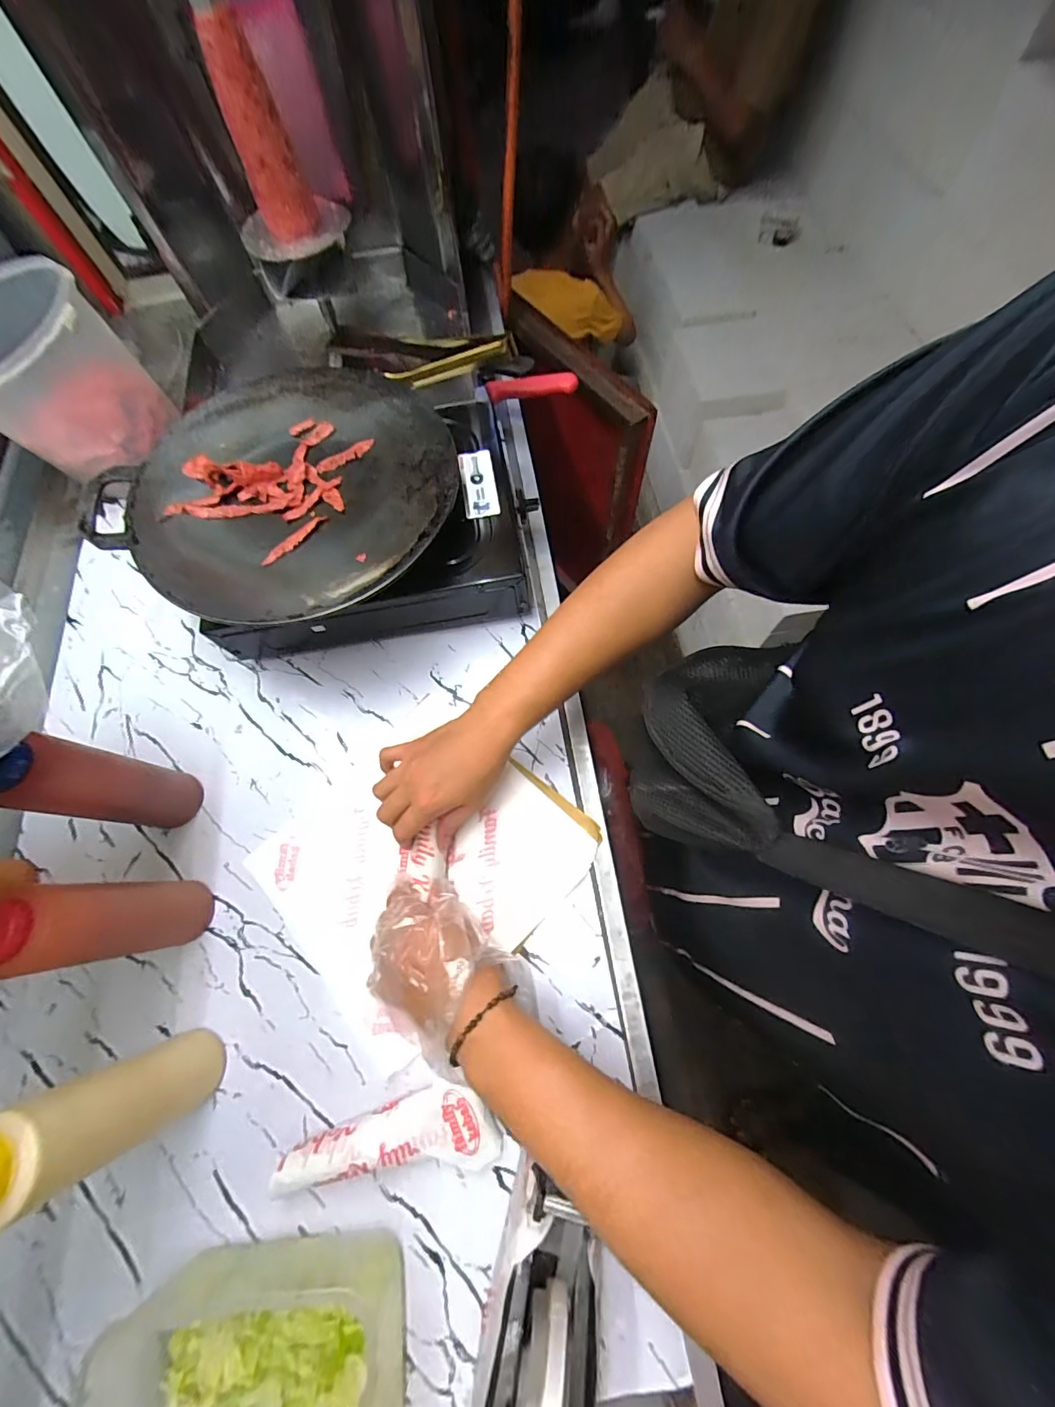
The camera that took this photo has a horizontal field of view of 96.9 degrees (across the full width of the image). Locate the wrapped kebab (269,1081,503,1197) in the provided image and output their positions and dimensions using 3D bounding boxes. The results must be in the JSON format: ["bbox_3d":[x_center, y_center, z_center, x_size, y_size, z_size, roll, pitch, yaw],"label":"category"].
[{"bbox_3d":[-0.114,0.359,0.387,0.177,0.034,0.061,-11,69,-1],"label":"wrapped kebab"}]

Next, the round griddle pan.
[{"bbox_3d":[-0.247,-0.232,0.495,0.329,0.025,0.328,-1,69,2],"label":"round griddle pan"}]

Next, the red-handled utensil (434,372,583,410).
[{"bbox_3d":[-0.028,-0.437,0.650,0.196,0.037,0.019,-6,67,1],"label":"red-handled utensil"}]

